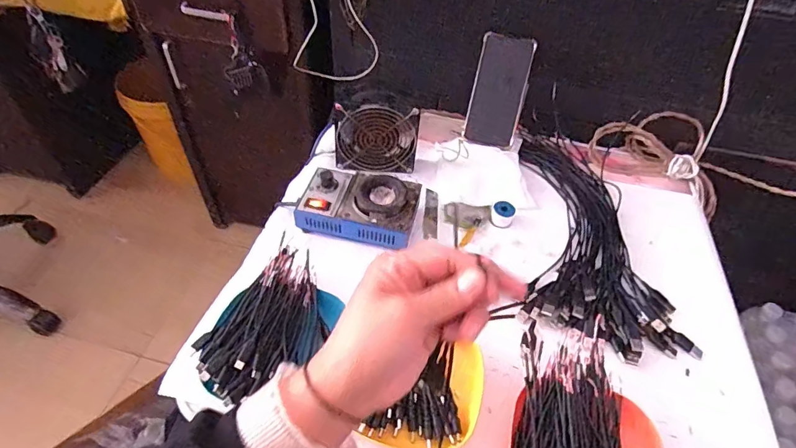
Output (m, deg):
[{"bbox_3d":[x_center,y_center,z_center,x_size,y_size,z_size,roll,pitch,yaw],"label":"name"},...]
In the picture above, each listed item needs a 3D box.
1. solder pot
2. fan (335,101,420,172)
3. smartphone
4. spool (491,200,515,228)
[{"bbox_3d":[-0.051,-0.022,0.596,0.149,0.058,0.099,15,50,9],"label":"solder pot"},{"bbox_3d":[-0.031,-0.124,0.653,0.114,0.104,0.029,5,49,0],"label":"fan"},{"bbox_3d":[0.155,-0.202,0.693,0.079,0.159,0.012,13,13,7],"label":"smartphone"},{"bbox_3d":[0.146,-0.014,0.629,0.029,0.026,0.025,17,50,11],"label":"spool"}]

